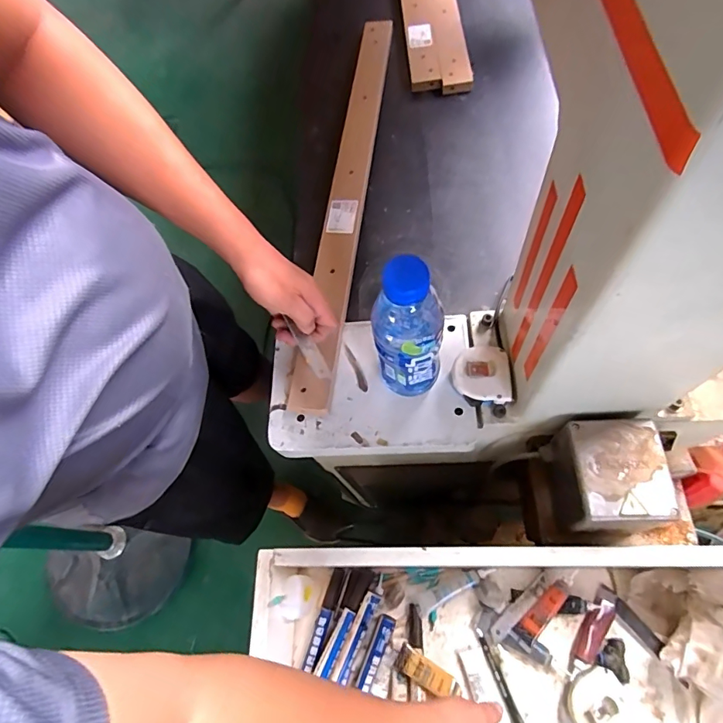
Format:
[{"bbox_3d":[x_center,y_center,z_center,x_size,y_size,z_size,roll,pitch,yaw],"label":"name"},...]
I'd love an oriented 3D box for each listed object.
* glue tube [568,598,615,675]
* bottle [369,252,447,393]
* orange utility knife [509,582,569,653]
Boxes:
[{"bbox_3d":[0.268,0.321,0.541,0.024,0.014,0.089,30,74,20],"label":"glue tube"},{"bbox_3d":[0.047,-0.020,0.474,0.067,0.211,0.062,-3,66,7],"label":"bottle"},{"bbox_3d":[0.212,0.295,0.546,0.024,0.017,0.090,37,76,21],"label":"orange utility knife"}]

